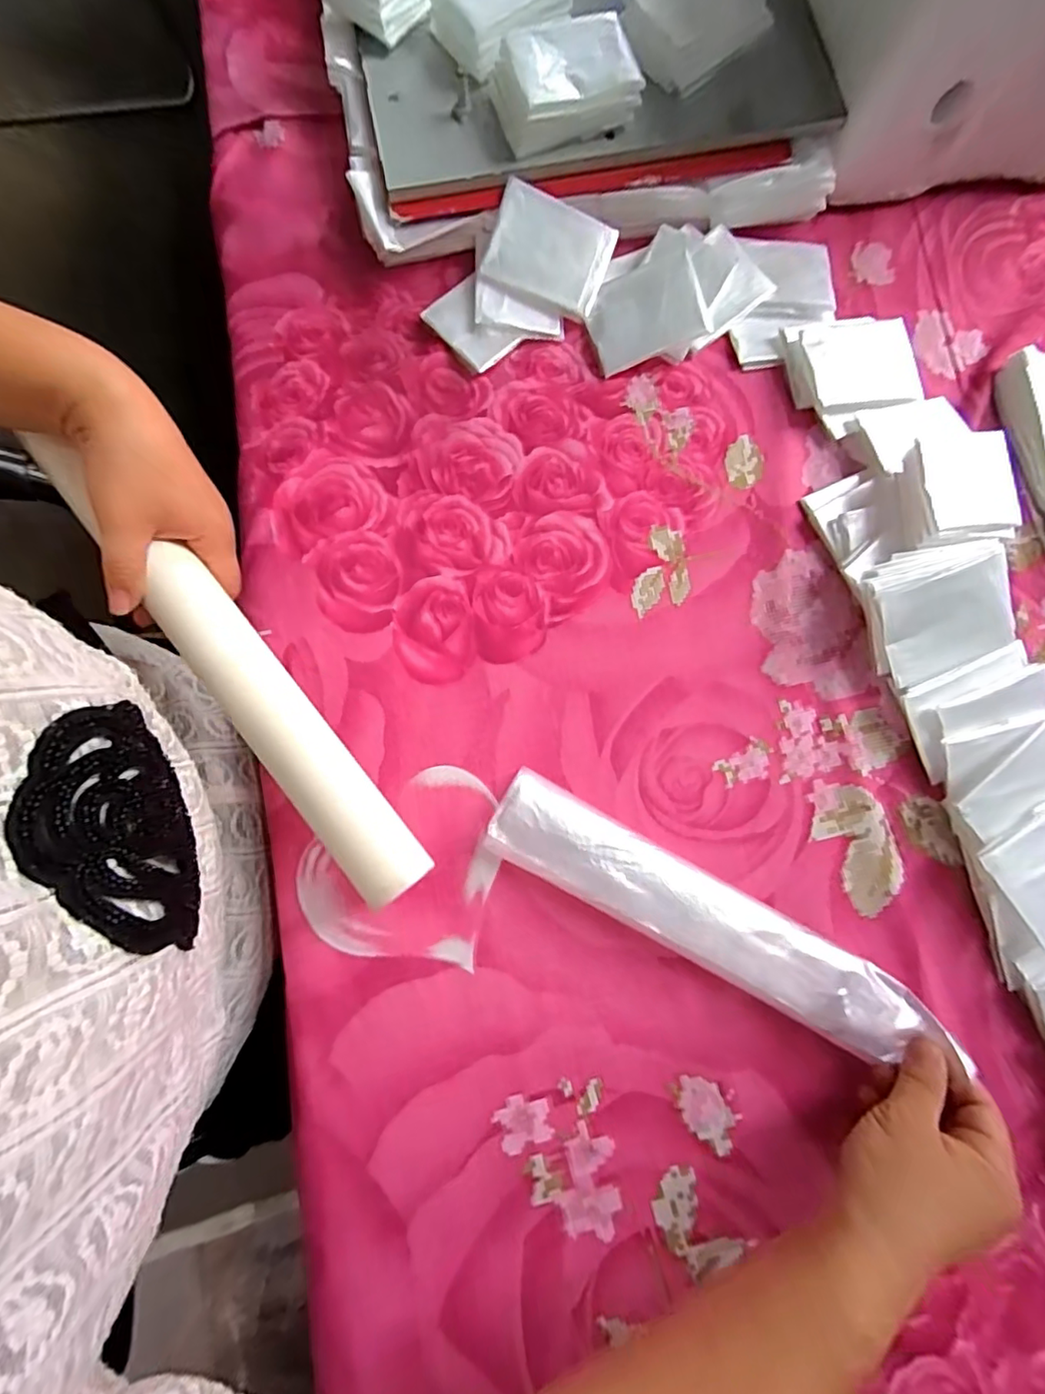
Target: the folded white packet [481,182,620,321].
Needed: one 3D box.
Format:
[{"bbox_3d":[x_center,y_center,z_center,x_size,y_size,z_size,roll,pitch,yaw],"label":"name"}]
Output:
[{"bbox_3d":[0.018,-0.319,0.405,0.085,0.010,0.065,20,105,-7],"label":"folded white packet"}]

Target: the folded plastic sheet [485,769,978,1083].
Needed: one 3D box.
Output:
[{"bbox_3d":[0.103,0.128,0.335,0.259,0.026,0.057,28,79,5],"label":"folded plastic sheet"}]

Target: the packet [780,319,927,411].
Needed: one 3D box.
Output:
[{"bbox_3d":[0.244,-0.244,0.418,0.087,0.024,0.074,-8,78,-2],"label":"packet"}]

